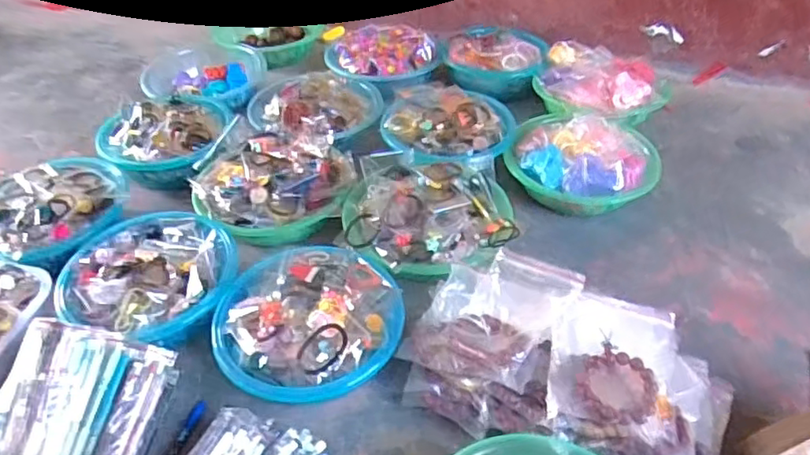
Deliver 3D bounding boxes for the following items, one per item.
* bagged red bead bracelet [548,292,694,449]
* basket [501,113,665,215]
[{"bbox_3d":[0.235,0.156,0.669,0.144,0.026,0.162,13,51,2],"label":"bagged red bead bracelet"},{"bbox_3d":[0.286,-0.102,0.990,0.233,0.099,0.206,12,44,15],"label":"basket"}]

